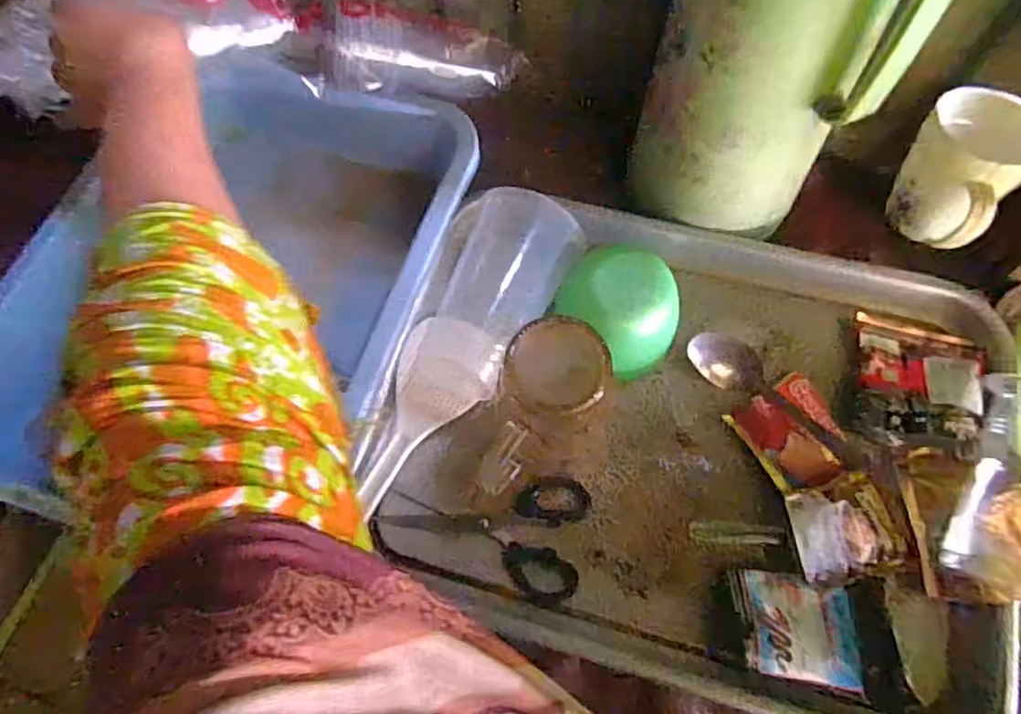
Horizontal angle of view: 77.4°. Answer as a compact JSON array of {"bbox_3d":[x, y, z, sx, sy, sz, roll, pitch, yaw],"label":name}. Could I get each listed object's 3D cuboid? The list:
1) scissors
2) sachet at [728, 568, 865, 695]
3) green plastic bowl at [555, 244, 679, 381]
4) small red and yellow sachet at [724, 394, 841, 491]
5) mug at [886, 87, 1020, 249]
[{"bbox_3d":[-0.016,0.115,0.445,0.134,0.015,0.079,11,66,6],"label":"scissors"},{"bbox_3d":[0.177,0.166,0.394,0.074,0.012,0.063,9,52,-4],"label":"sachet"},{"bbox_3d":[0.075,-0.031,0.464,0.071,0.070,0.088,-41,71,-16],"label":"green plastic bowl"},{"bbox_3d":[0.194,0.061,0.455,0.046,0.016,0.071,-26,68,-11],"label":"small red and yellow sachet"},{"bbox_3d":[0.342,-0.140,0.493,0.080,0.085,0.094,42,72,17],"label":"mug"}]

